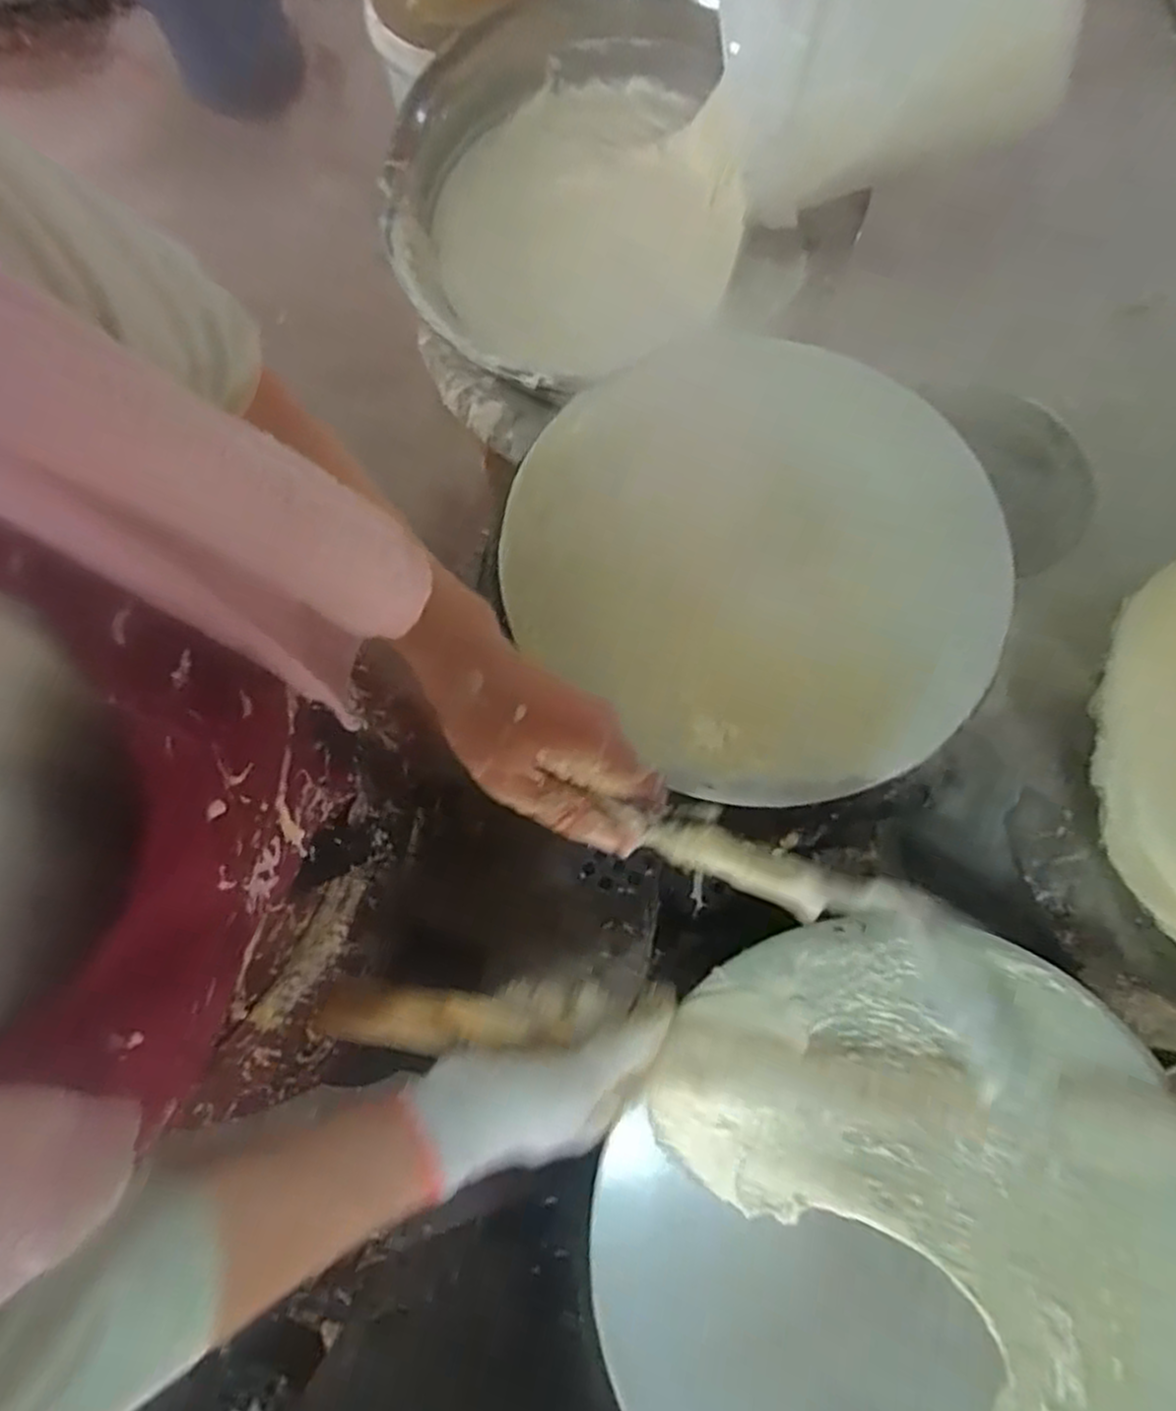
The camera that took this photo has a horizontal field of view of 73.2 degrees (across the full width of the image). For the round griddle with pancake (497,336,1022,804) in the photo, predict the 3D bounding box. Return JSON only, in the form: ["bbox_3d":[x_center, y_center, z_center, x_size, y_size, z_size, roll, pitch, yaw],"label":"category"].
[{"bbox_3d":[0.133,-0.126,0.632,0.357,0.048,0.384,0,75,1],"label":"round griddle with pancake"}]

